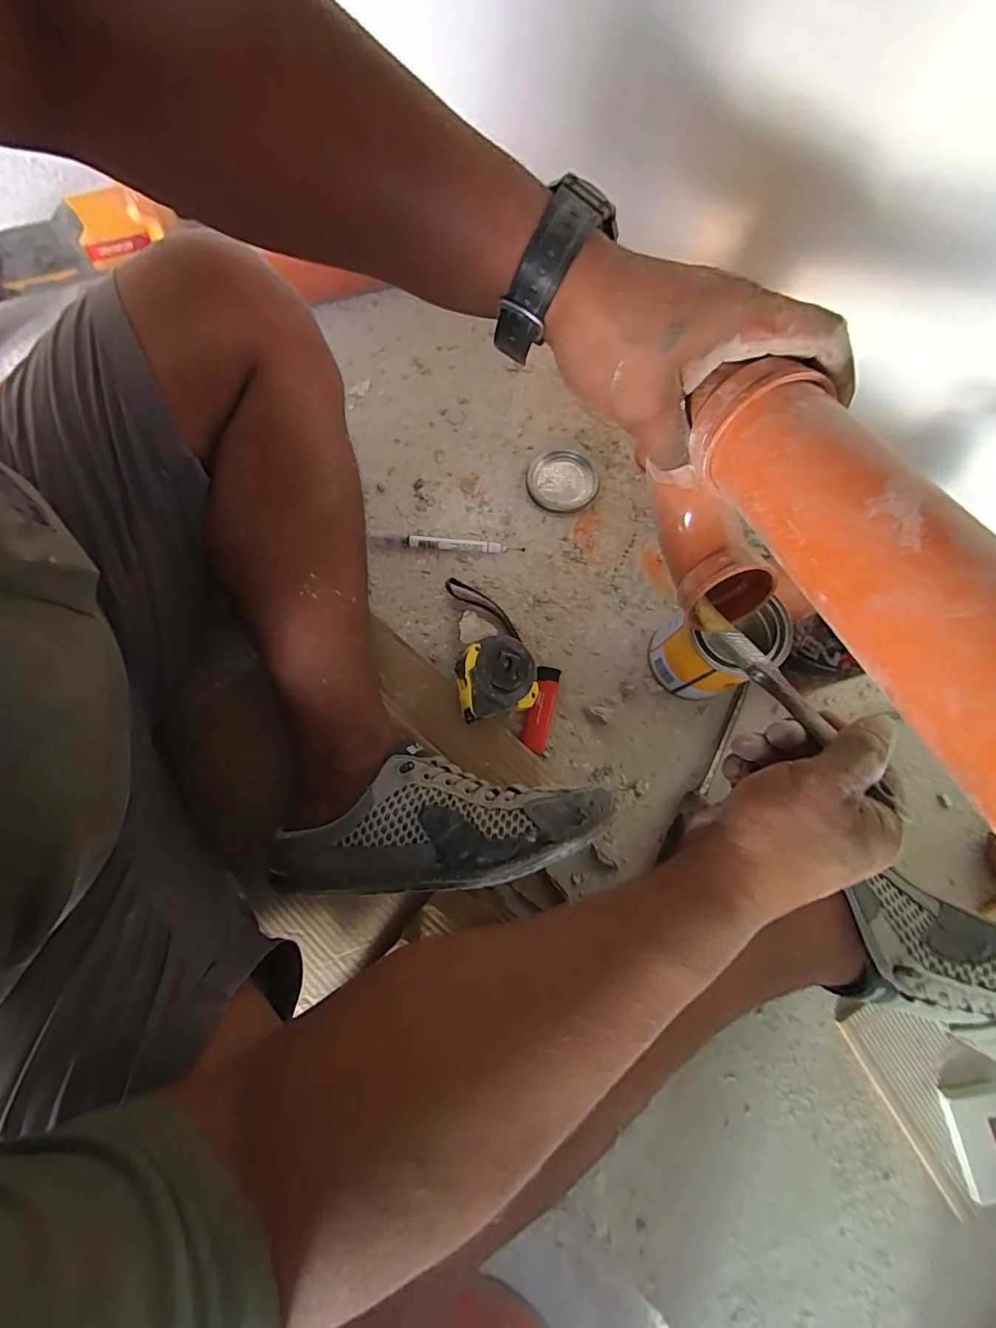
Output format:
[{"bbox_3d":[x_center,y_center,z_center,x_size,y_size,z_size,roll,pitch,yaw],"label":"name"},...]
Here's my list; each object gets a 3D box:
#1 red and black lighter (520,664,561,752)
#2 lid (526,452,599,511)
[{"bbox_3d":[0.040,0.041,0.473,0.023,0.014,0.079,13,76,2],"label":"red and black lighter"},{"bbox_3d":[0.070,-0.195,0.540,0.074,0.007,0.070,0,76,-1],"label":"lid"}]

